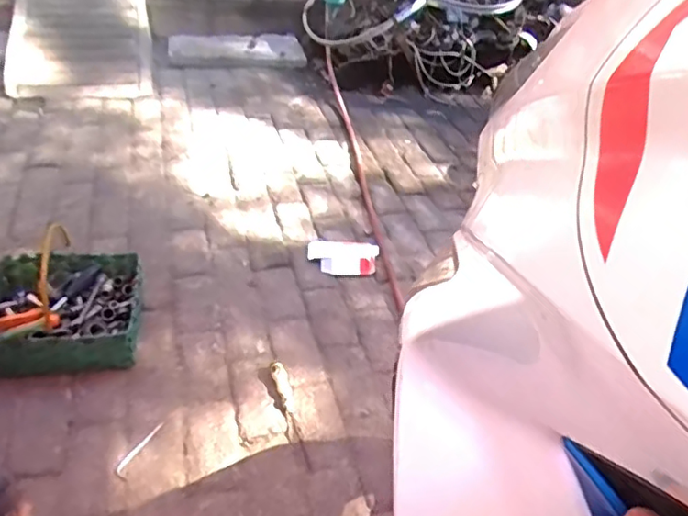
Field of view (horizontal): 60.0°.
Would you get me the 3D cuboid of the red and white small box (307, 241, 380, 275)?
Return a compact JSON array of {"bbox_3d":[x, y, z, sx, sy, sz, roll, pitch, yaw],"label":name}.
[{"bbox_3d":[-0.006,-0.005,1.589,0.186,0.032,0.138,9,34,6],"label":"red and white small box"}]

